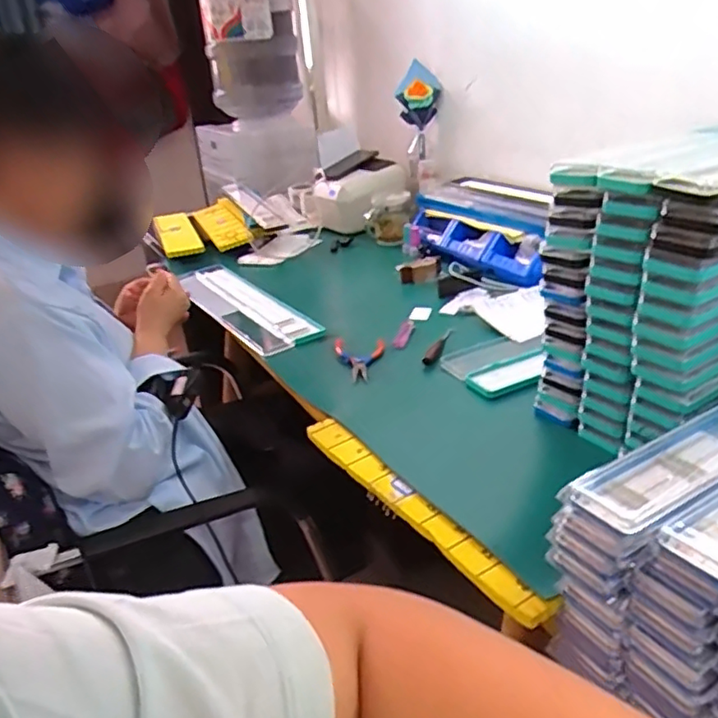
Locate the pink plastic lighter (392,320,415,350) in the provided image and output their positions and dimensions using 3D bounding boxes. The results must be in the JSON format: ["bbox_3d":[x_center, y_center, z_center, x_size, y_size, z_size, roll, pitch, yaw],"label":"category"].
[{"bbox_3d":[0.069,-0.038,0.938,0.019,0.013,0.070,6,29,20],"label":"pink plastic lighter"}]

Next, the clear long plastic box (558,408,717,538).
[{"bbox_3d":[0.345,0.043,0.518,0.413,0.026,0.063,-18,30,-24],"label":"clear long plastic box"}]

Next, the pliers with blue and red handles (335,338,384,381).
[{"bbox_3d":[0.006,-0.004,0.882,0.068,0.026,0.106,-8,27,-6],"label":"pliers with blue and red handles"}]

